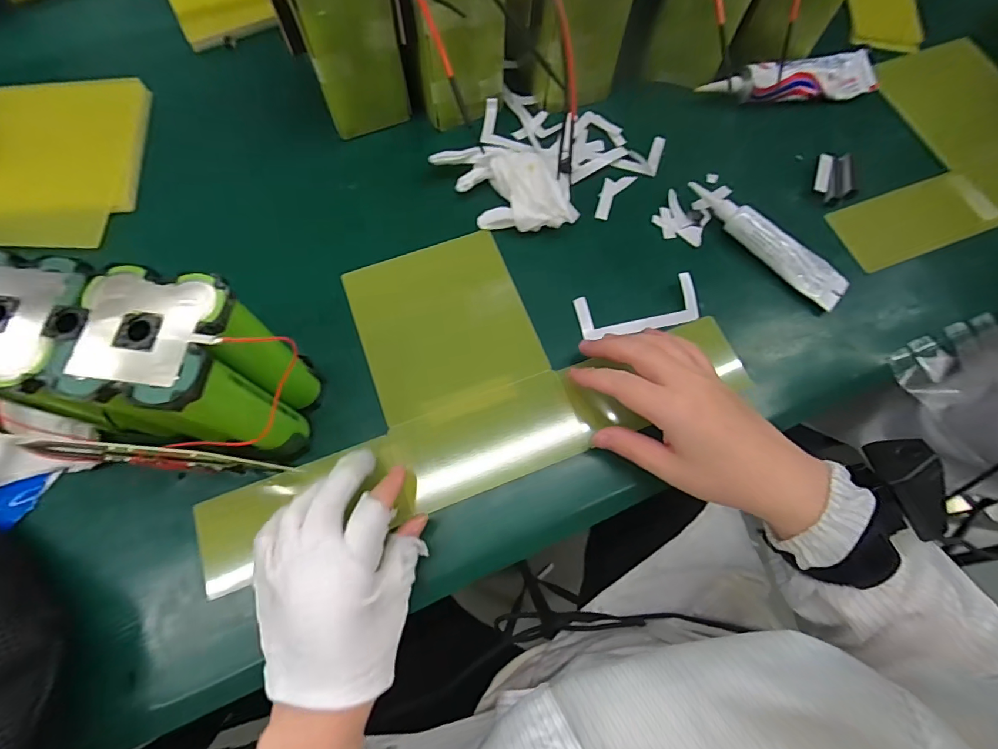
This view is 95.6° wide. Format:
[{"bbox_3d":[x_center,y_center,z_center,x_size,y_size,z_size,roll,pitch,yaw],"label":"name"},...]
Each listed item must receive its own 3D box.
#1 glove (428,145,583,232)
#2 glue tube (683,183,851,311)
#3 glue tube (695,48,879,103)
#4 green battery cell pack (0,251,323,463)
[{"bbox_3d":[0.004,-0.161,0.385,0.130,0.037,0.066,19,72,5],"label":"glove"},{"bbox_3d":[0.224,-0.112,0.381,0.148,0.023,0.031,40,75,11],"label":"glue tube"},{"bbox_3d":[0.278,-0.282,0.434,0.167,0.033,0.044,-9,72,-4],"label":"glue tube"},{"bbox_3d":[-0.183,0.001,0.262,0.106,0.125,0.070,6,71,1],"label":"green battery cell pack"}]

